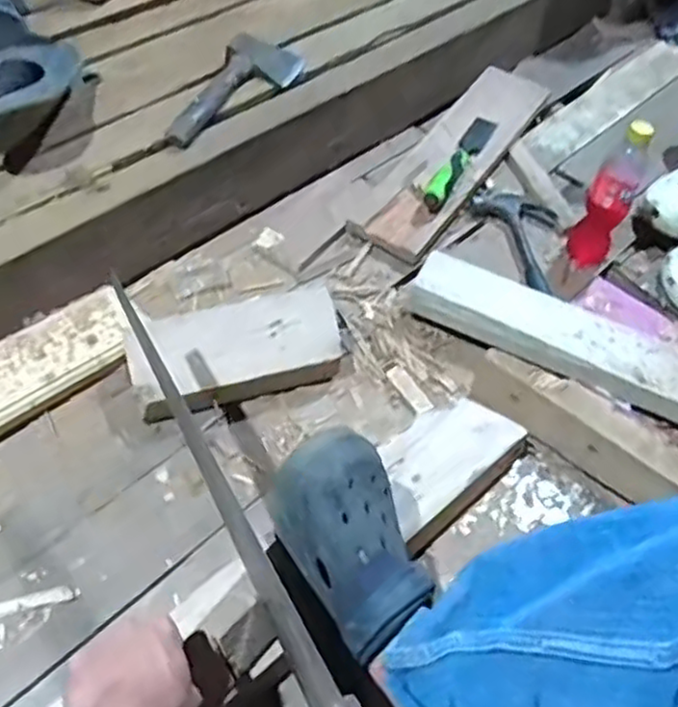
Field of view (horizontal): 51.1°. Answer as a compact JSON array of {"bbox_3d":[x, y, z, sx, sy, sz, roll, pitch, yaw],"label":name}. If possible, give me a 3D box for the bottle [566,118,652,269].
[{"bbox_3d":[0.362,-0.206,0.950,0.059,0.194,0.065,26,54,14],"label":"bottle"}]

